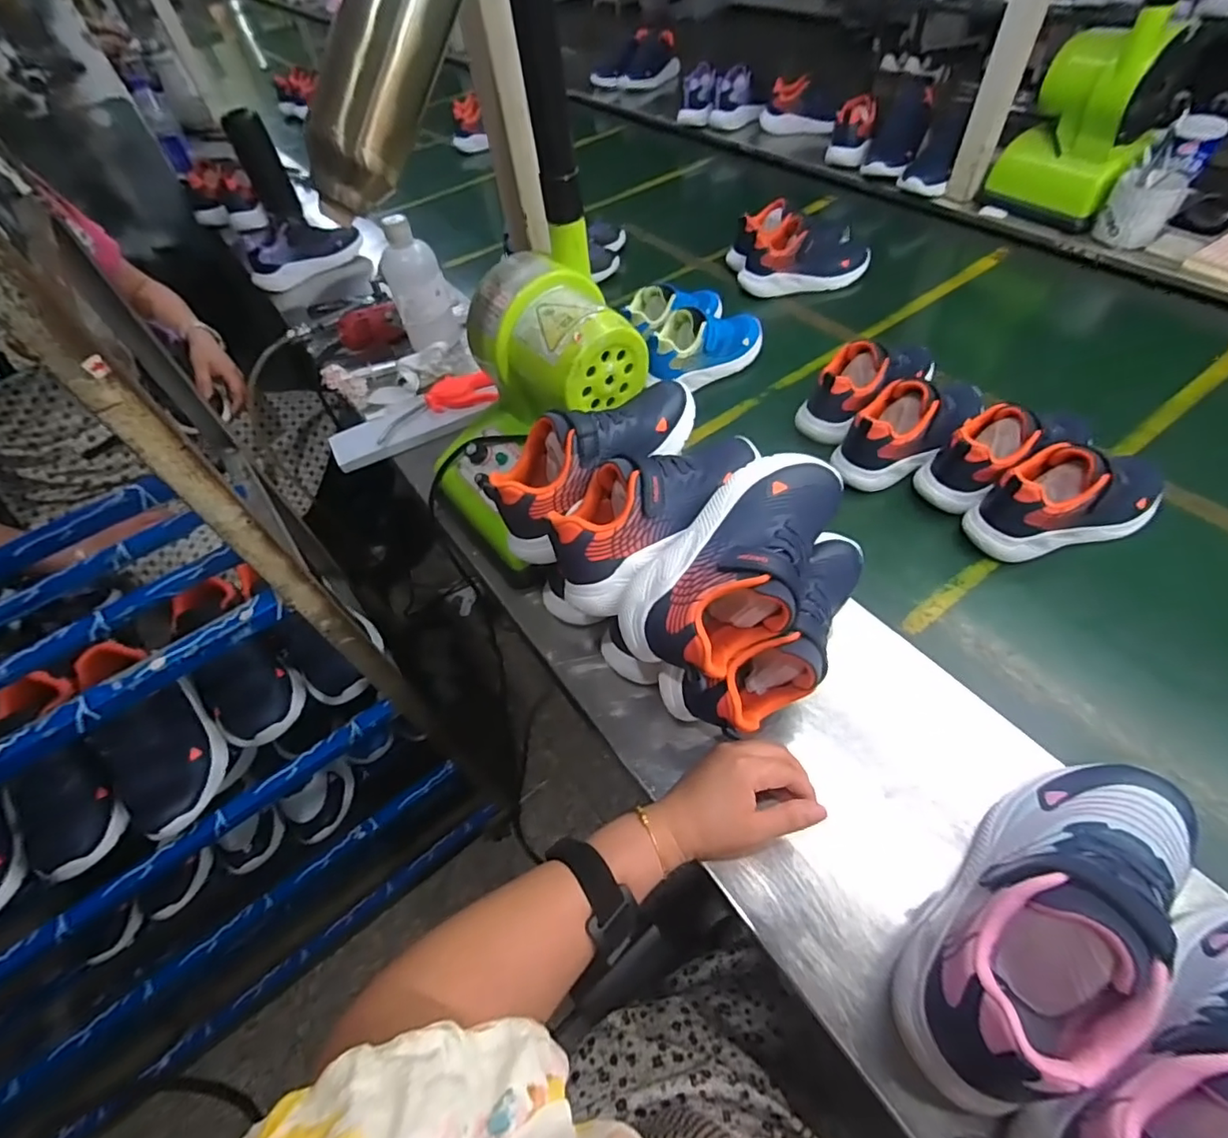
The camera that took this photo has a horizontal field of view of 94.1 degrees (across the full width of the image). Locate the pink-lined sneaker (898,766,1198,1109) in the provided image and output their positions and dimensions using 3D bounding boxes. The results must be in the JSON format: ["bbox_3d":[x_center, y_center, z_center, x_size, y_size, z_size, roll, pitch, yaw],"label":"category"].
[{"bbox_3d":[0.269,0.203,0.345,0.242,0.091,0.086,-39,60,-21],"label":"pink-lined sneaker"}]

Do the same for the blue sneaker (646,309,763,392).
[{"bbox_3d":[0.128,-0.315,0.789,0.186,0.075,0.076,-27,56,-13],"label":"blue sneaker"}]

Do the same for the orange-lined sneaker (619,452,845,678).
[{"bbox_3d":[0.101,-0.006,0.430,0.107,0.069,0.204,35,64,27],"label":"orange-lined sneaker"}]

